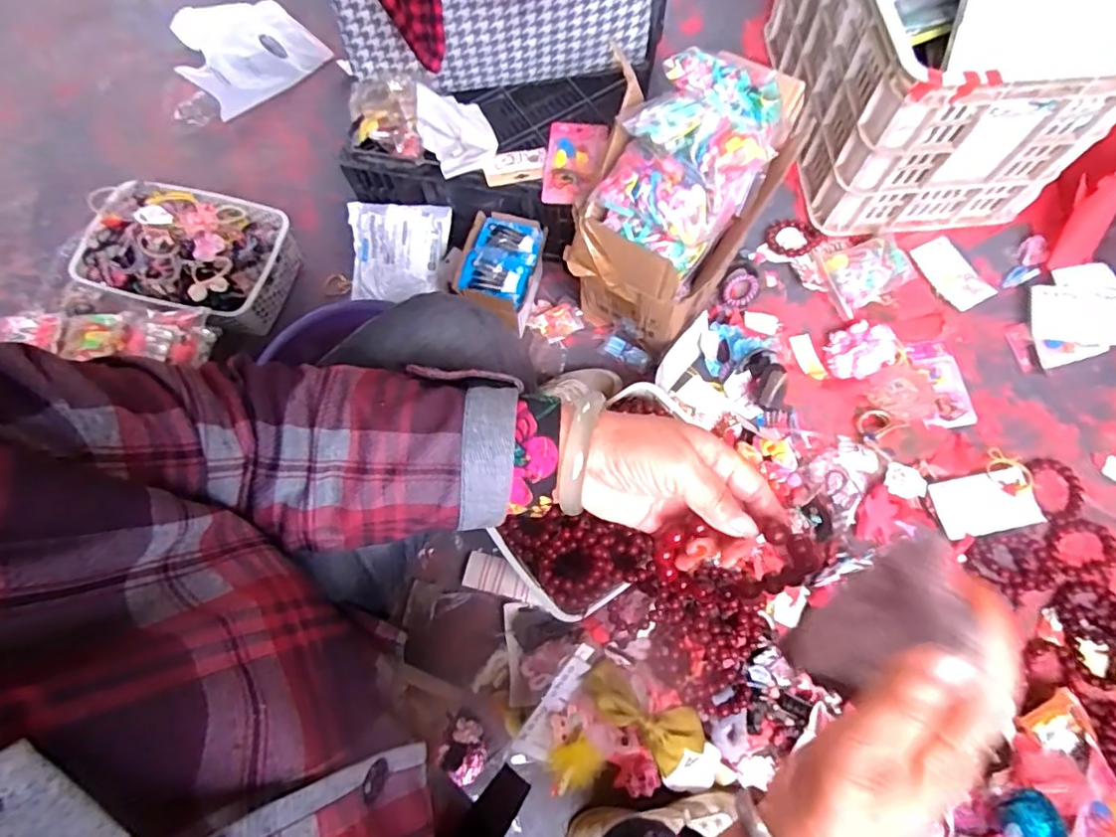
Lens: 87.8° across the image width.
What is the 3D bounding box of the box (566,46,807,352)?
[{"bbox_3d":[0.152,-0.263,0.757,0.194,0.288,0.251,24,74,9],"label":"box"}]

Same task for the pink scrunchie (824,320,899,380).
[{"bbox_3d":[0.451,-0.103,0.868,0.106,0.038,0.085,-31,73,-8],"label":"pink scrunchie"}]

